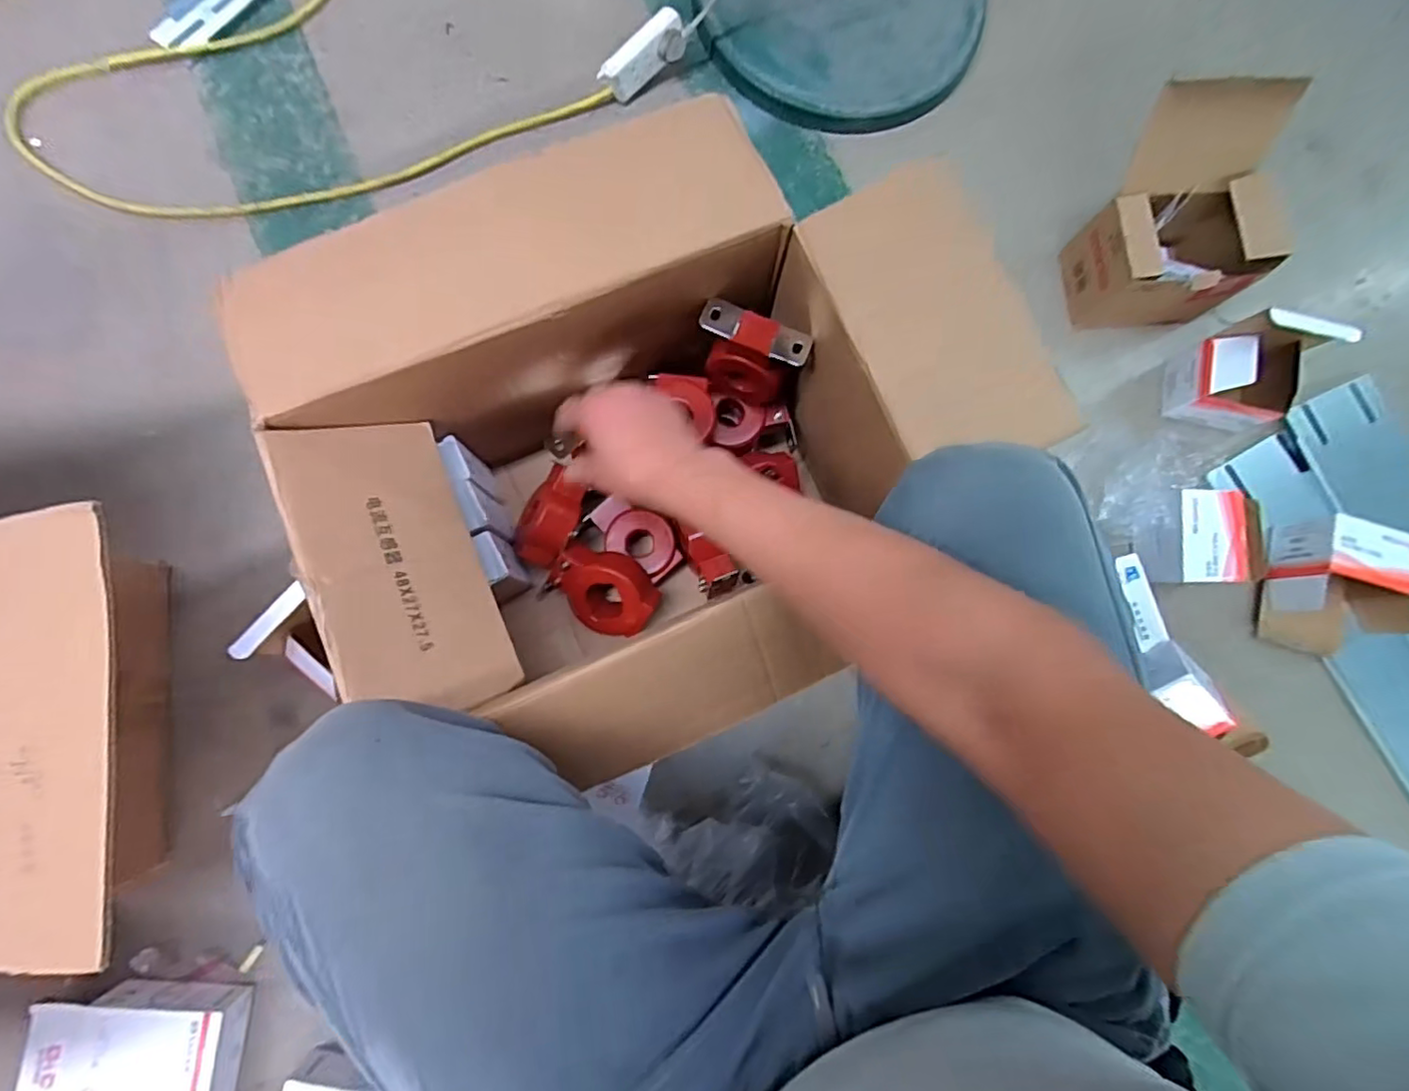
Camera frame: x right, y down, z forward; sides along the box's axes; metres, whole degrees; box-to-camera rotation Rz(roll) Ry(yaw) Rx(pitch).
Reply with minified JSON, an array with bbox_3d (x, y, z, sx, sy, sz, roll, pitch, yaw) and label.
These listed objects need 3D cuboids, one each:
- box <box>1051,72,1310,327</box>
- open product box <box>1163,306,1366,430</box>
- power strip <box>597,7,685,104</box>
[{"bbox_3d":[0.574,-0.390,0.749,0.171,0.183,0.203,3,81,-4],"label":"box"},{"bbox_3d":[0.670,-0.213,0.764,0.115,0.127,0.098,10,81,-3],"label":"open product box"},{"bbox_3d":[-0.079,-0.643,0.826,0.125,0.031,0.052,-36,87,9],"label":"power strip"}]

